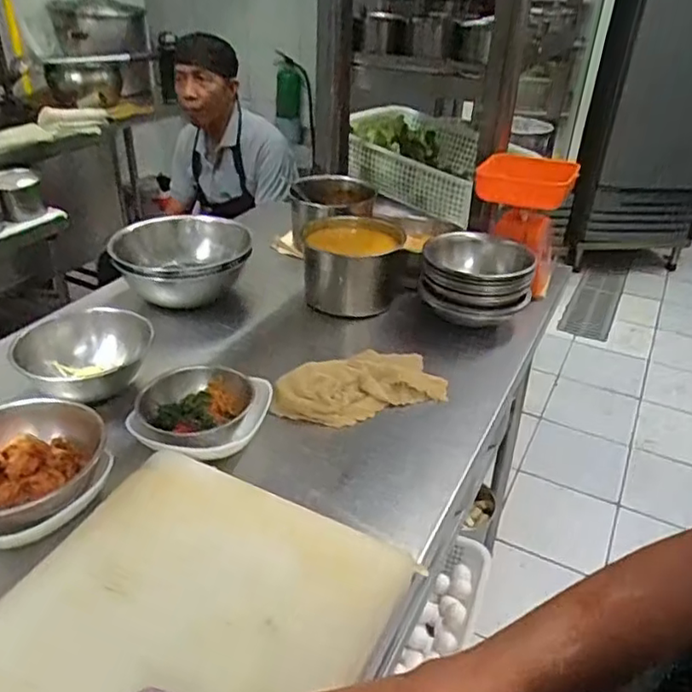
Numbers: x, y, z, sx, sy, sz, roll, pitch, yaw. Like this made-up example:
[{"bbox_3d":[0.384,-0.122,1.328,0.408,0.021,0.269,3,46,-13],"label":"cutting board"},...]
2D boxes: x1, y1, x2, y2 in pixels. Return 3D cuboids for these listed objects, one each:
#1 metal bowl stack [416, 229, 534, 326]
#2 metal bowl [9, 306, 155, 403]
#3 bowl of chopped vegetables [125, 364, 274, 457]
[{"bbox_3d":[0.209,-0.112,0.995,0.156,0.085,0.162,7,32,7],"label":"metal bowl stack"},{"bbox_3d":[-0.346,0.017,0.816,0.152,0.069,0.152,2,32,-1],"label":"metal bowl"},{"bbox_3d":[-0.170,0.083,0.744,0.138,0.056,0.144,2,32,-1],"label":"bowl of chopped vegetables"}]

